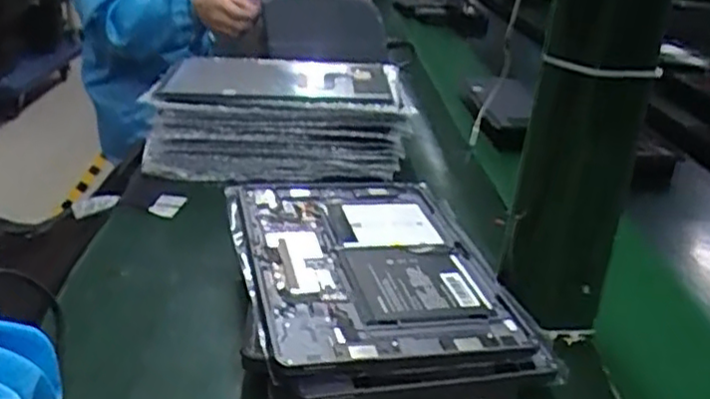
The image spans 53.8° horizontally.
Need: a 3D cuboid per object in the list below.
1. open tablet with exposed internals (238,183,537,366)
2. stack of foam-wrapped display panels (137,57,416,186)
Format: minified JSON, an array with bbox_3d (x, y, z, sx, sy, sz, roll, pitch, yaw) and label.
[{"bbox_3d":[0.008,0.043,0.534,0.169,0.017,0.260,-3,26,-12],"label":"open tablet with exposed internals"},{"bbox_3d":[-0.077,-0.101,0.840,0.277,0.095,0.193,2,25,3],"label":"stack of foam-wrapped display panels"}]

